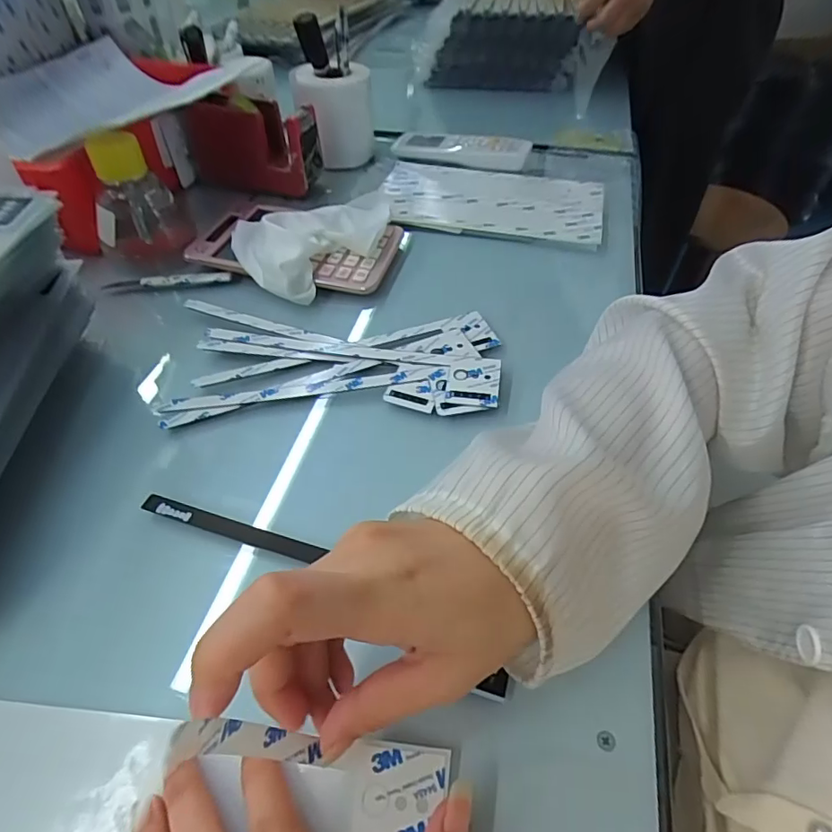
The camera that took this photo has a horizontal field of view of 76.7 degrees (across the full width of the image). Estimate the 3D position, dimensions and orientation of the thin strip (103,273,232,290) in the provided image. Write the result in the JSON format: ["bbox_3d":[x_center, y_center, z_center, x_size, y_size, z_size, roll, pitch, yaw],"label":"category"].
[{"bbox_3d":[-0.221,-0.120,0.466,0.114,0.010,0.012,-4,48,-4],"label":"thin strip"}]

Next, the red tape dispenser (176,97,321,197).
[{"bbox_3d":[-0.178,-0.296,0.573,0.140,0.076,0.051,14,49,13],"label":"red tape dispenser"}]

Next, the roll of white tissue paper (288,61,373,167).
[{"bbox_3d":[-0.092,-0.344,0.610,0.087,0.088,0.072,-10,48,-9],"label":"roll of white tissue paper"}]

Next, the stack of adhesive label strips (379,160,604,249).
[{"bbox_3d":[0.075,-0.226,0.550,0.230,0.009,0.132,11,49,10],"label":"stack of adhesive label strips"}]

